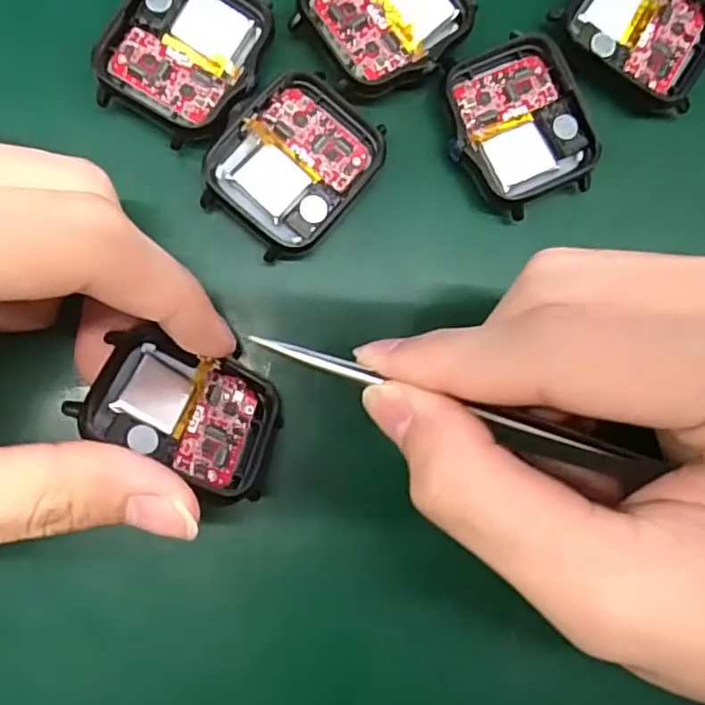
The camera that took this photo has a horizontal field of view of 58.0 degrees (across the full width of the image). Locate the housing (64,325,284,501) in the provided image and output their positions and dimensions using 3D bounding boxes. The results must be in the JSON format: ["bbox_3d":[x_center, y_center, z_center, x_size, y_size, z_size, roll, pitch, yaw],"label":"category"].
[{"bbox_3d":[-0.040,0.014,0.158,0.046,0.006,0.034,29,47,-15],"label":"housing"}]

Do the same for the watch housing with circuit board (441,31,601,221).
[{"bbox_3d":[0.047,-0.064,0.181,0.039,0.008,0.045,-27,88,-9],"label":"watch housing with circuit board"}]

